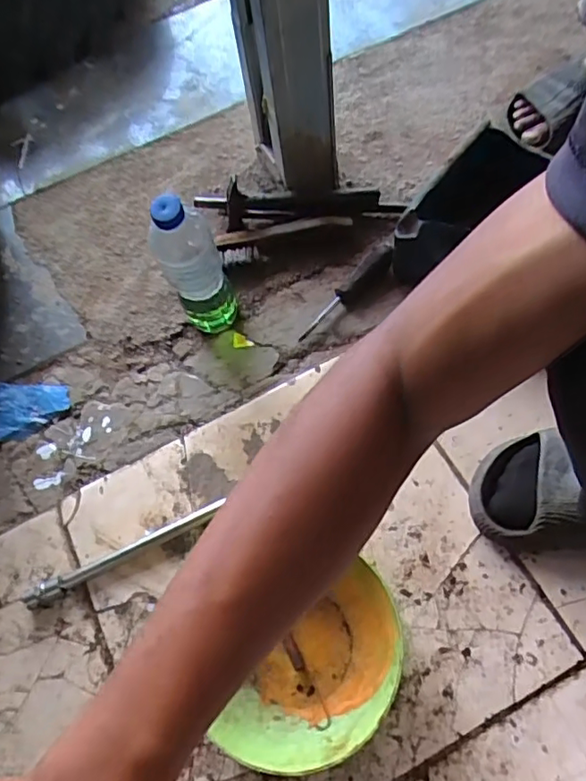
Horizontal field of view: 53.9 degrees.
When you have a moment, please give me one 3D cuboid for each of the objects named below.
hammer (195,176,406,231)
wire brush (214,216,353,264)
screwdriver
[{"bbox_3d":[-0.002,-0.245,0.787,0.268,0.073,0.047,-2,64,5],"label":"hammer"},{"bbox_3d":[-0.015,-0.208,0.771,0.186,0.036,0.044,-15,64,-1],"label":"wire brush"},{"bbox_3d":[0.067,-0.119,0.716,0.153,0.020,0.026,-42,67,6],"label":"screwdriver"}]

